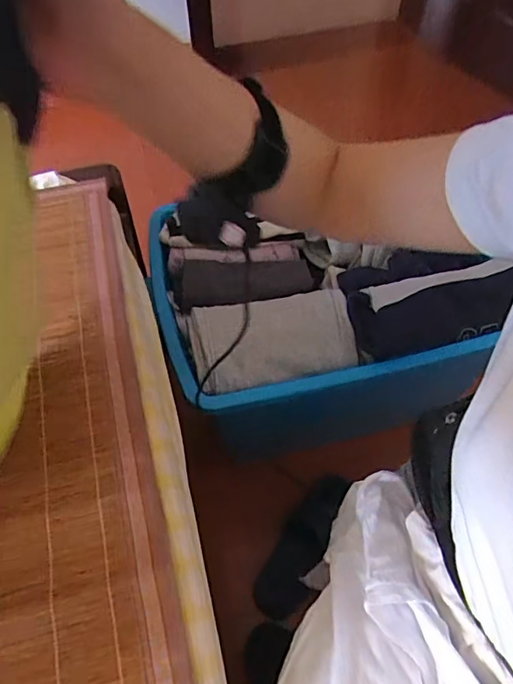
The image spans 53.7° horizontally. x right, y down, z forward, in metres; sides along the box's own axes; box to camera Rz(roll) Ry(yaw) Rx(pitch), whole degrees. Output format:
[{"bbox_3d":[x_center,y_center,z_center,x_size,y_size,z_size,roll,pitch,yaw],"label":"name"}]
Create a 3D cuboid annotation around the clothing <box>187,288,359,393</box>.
[{"bbox_3d":[0.024,-0.009,0.767,0.239,0.040,0.146,-11,53,-6],"label":"clothing"}]

